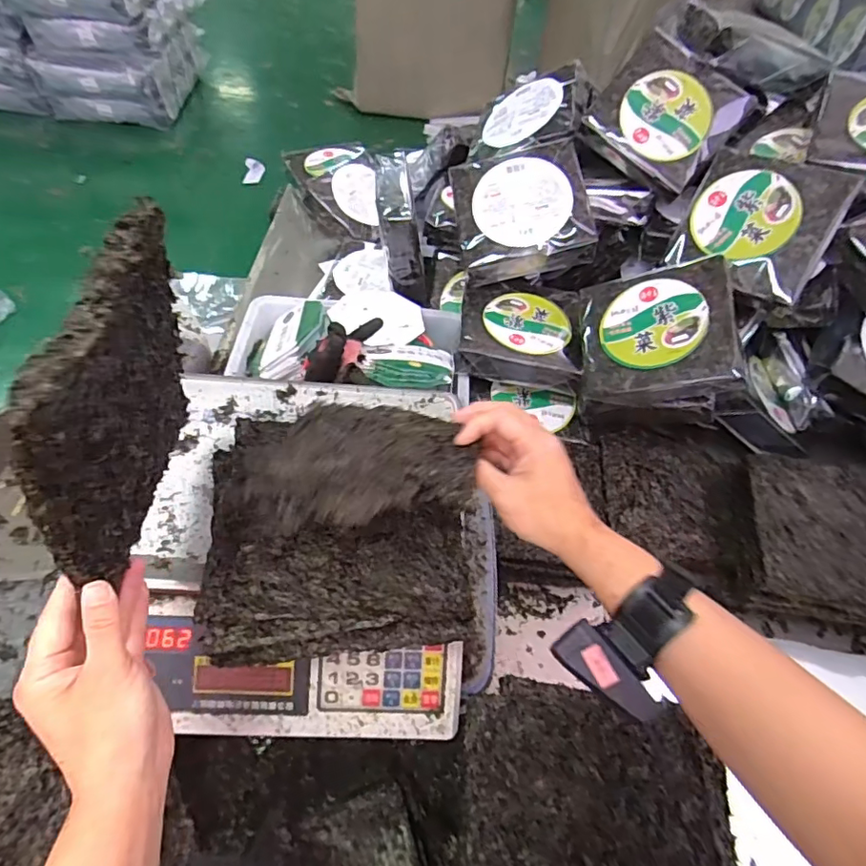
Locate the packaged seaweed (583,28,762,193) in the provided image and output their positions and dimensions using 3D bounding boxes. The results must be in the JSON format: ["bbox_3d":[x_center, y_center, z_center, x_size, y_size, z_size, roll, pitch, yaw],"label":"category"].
[{"bbox_3d":[0.373,-0.512,0.853,0.199,0.044,0.199,43,90,3],"label":"packaged seaweed"}]

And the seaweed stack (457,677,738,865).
[{"bbox_3d":[0.130,0.307,0.428,0.216,0.026,0.193,8,53,0],"label":"seaweed stack"}]

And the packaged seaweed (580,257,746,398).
[{"bbox_3d":[0.316,-0.138,0.774,0.205,0.077,0.198,-9,65,29],"label":"packaged seaweed"}]

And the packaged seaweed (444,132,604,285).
[{"bbox_3d":[0.141,-0.361,0.880,0.208,0.059,0.206,-13,77,7],"label":"packaged seaweed"}]

